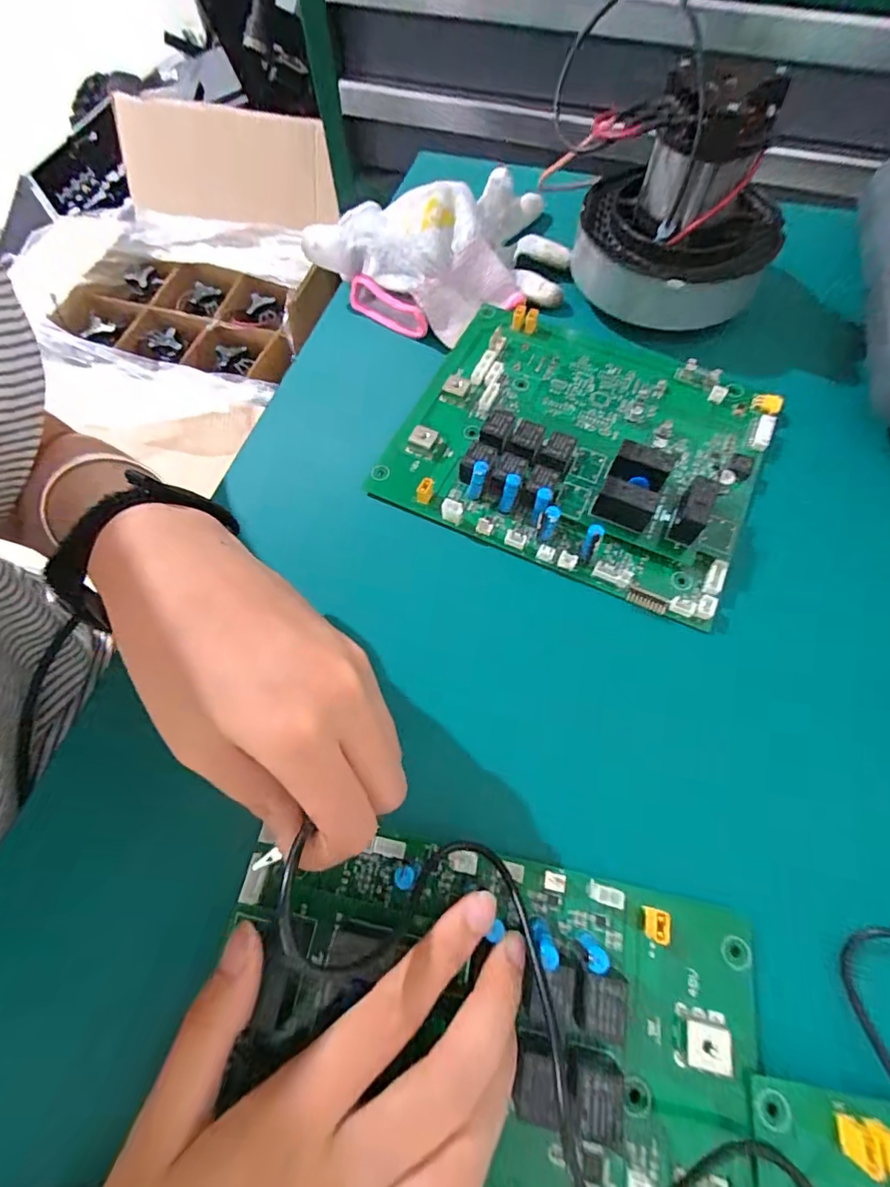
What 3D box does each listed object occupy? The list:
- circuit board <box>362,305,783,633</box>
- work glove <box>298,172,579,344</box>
[{"bbox_3d":[0.077,-0.094,0.284,0.199,0.031,0.164,24,69,11],"label":"circuit board"},{"bbox_3d":[0.008,-0.239,0.342,0.184,0.042,0.110,-26,69,-10],"label":"work glove"}]

